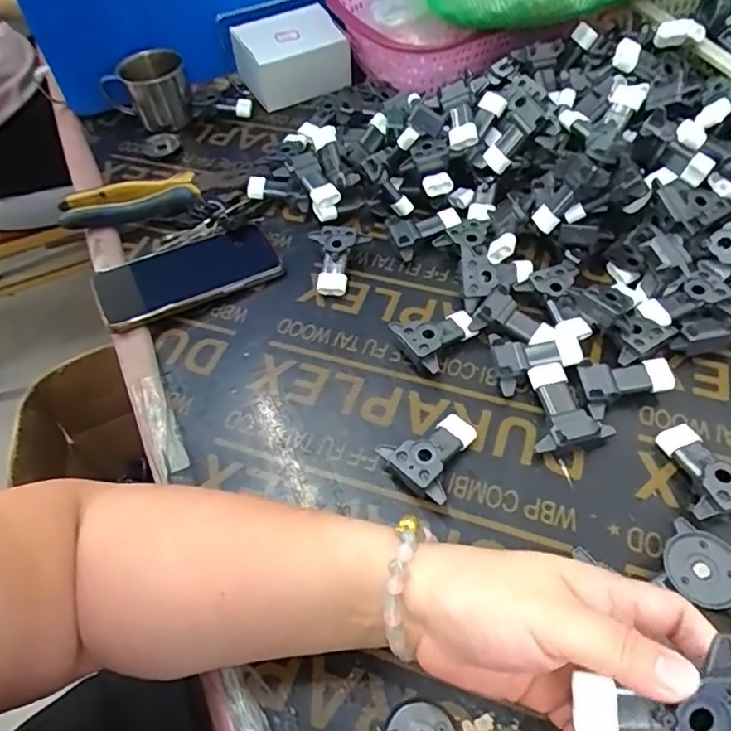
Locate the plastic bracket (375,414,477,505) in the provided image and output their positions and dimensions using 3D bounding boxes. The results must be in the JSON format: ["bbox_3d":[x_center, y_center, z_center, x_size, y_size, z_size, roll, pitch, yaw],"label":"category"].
[{"bbox_3d":[0.051,0.061,0.401,0.064,0.026,0.054,-40,60,-22],"label":"plastic bracket"}]

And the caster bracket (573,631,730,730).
[{"bbox_3d":[0.123,0.142,0.234,0.063,0.024,0.044,-8,80,16],"label":"caster bracket"}]

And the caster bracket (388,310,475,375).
[{"bbox_3d":[0.060,-0.026,0.462,0.067,0.028,0.048,-33,58,-18],"label":"caster bracket"}]

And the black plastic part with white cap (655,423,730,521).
[{"bbox_3d":[0.230,0.069,0.382,0.044,0.026,0.066,-12,54,-4],"label":"black plastic part with white cap"}]

